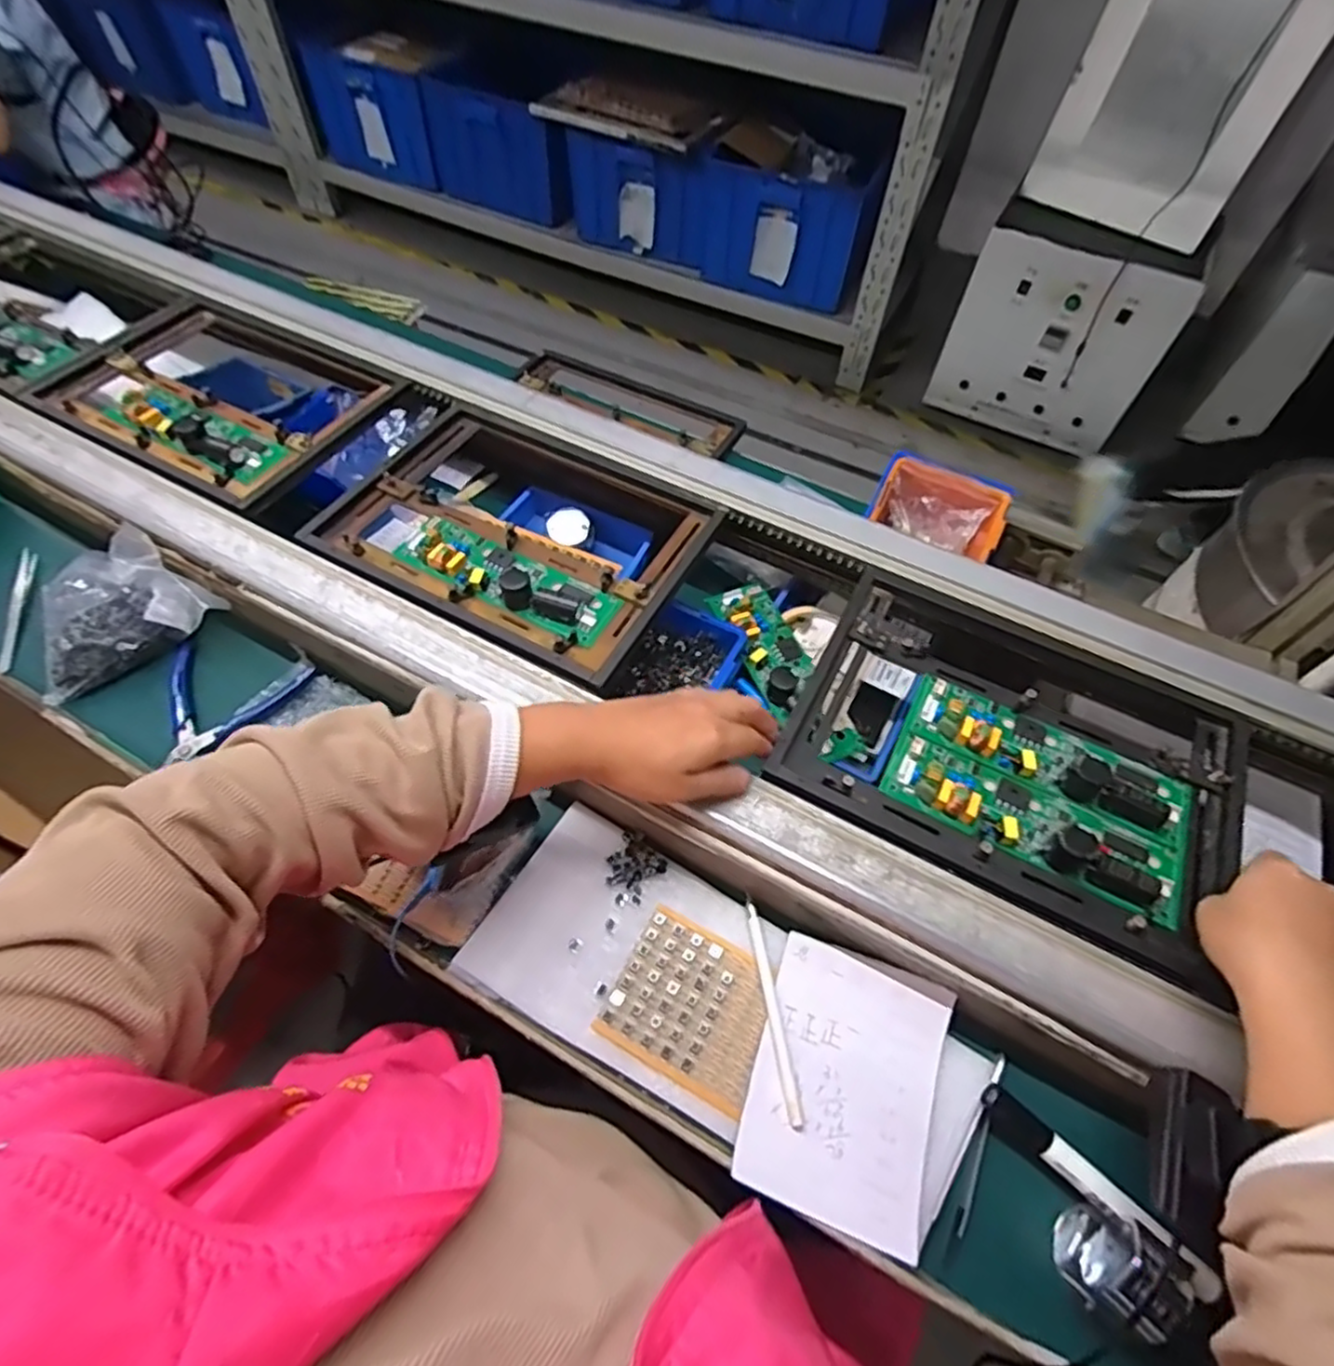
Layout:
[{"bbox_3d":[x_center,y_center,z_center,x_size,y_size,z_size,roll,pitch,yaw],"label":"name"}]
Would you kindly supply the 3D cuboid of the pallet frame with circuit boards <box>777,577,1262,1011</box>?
[{"bbox_3d":[0.258,0.041,0.511,0.300,0.041,0.252,26,56,14],"label":"pallet frame with circuit boards"}]

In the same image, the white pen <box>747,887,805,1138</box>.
[{"bbox_3d":[0.064,0.197,0.422,0.009,0.005,0.127,-6,57,-7],"label":"white pen"}]

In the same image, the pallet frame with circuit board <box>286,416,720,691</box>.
[{"bbox_3d":[-0.116,-0.139,0.600,0.292,0.037,0.247,27,59,15],"label":"pallet frame with circuit board"}]

